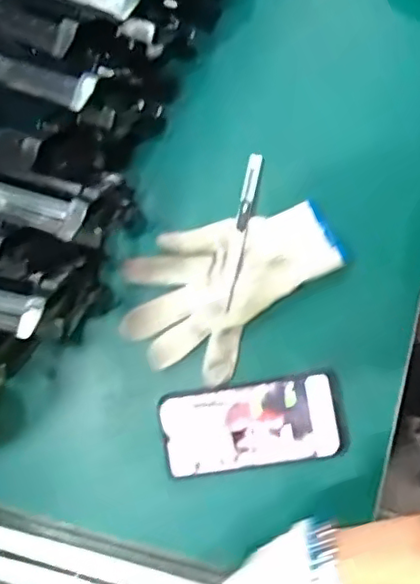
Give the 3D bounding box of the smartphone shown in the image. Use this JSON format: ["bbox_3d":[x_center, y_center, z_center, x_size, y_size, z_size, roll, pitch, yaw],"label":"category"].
[{"bbox_3d":[0.038,0.121,0.558,0.161,0.013,0.077,-11,86,3],"label":"smartphone"}]

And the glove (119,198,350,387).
[{"bbox_3d":[0.018,-0.007,0.565,0.203,0.017,0.131,-32,81,7],"label":"glove"}]

